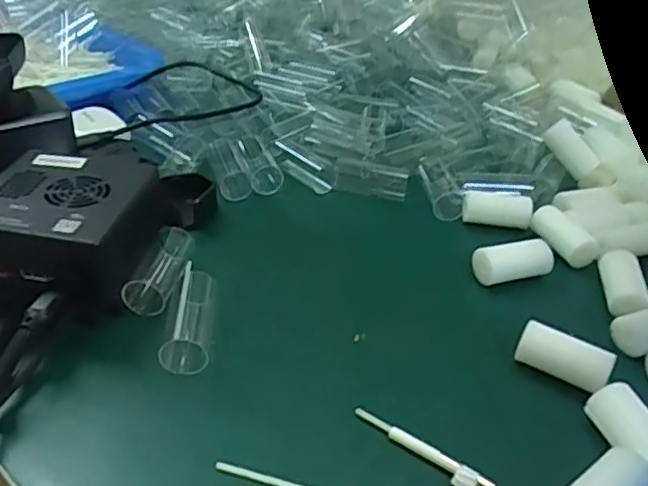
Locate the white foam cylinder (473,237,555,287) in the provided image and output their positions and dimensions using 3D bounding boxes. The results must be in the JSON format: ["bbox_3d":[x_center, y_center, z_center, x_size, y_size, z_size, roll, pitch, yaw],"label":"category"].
[{"bbox_3d":[0.106,0.011,0.351,0.044,0.017,0.016,-4,35,-13],"label":"white foam cylinder"}]

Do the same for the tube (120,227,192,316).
[{"bbox_3d":[-0.084,0.014,0.325,0.018,0.019,0.058,7,34,3],"label":"tube"}]

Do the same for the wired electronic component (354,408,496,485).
[{"bbox_3d":[0.050,0.088,0.243,0.090,0.007,0.010,29,41,31],"label":"wired electronic component"}]

